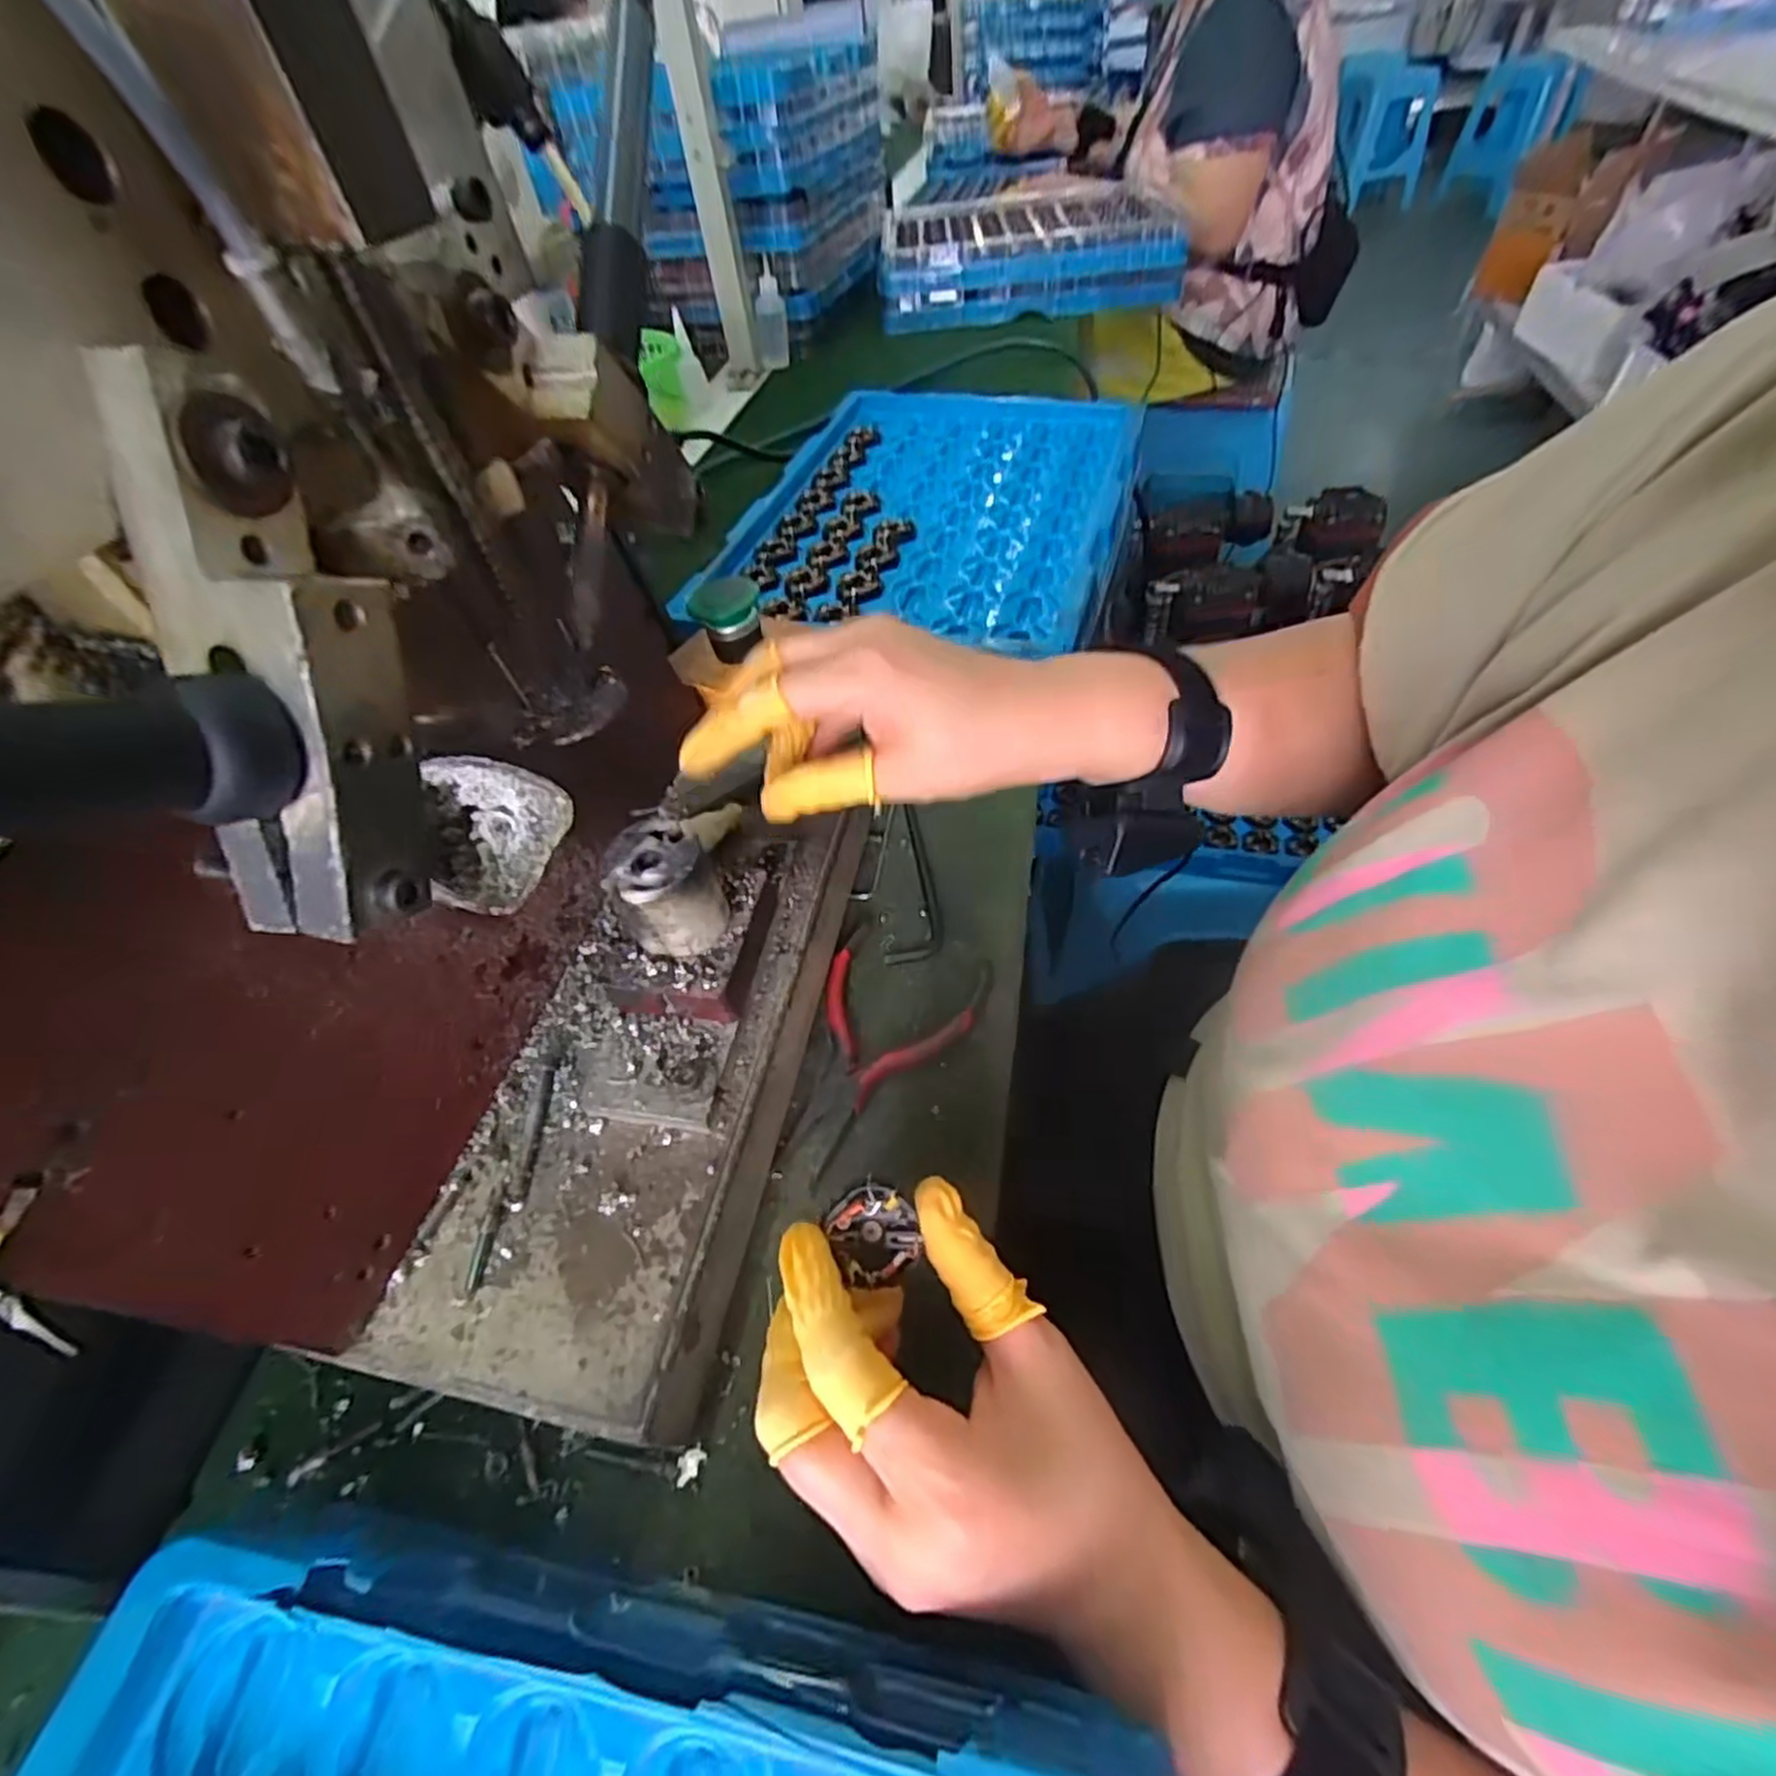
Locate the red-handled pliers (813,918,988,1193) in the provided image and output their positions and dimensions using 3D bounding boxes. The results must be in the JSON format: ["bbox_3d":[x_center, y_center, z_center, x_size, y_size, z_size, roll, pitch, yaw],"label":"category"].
[{"bbox_3d":[-0.009,0.071,0.329,0.070,0.010,0.117,19,55,20],"label":"red-handled pliers"}]

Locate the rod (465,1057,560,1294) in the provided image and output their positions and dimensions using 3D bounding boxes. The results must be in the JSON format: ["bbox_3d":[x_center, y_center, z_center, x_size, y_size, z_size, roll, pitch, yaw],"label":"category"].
[{"bbox_3d":[-0.129,0.096,0.264,0.010,0.006,0.080,0,51,7],"label":"rod"}]

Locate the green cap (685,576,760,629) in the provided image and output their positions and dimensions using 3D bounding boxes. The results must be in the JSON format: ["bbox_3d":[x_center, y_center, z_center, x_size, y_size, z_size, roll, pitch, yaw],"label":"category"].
[{"bbox_3d":[-0.087,-0.152,0.400,0.036,0.013,0.030,-10,51,-1],"label":"green cap"}]

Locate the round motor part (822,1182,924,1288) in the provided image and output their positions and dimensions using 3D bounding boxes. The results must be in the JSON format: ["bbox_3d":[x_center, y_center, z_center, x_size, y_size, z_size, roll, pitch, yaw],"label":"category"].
[{"bbox_3d":[-0.004,0.106,0.236,0.027,0.011,0.027,0,91,-4],"label":"round motor part"}]

